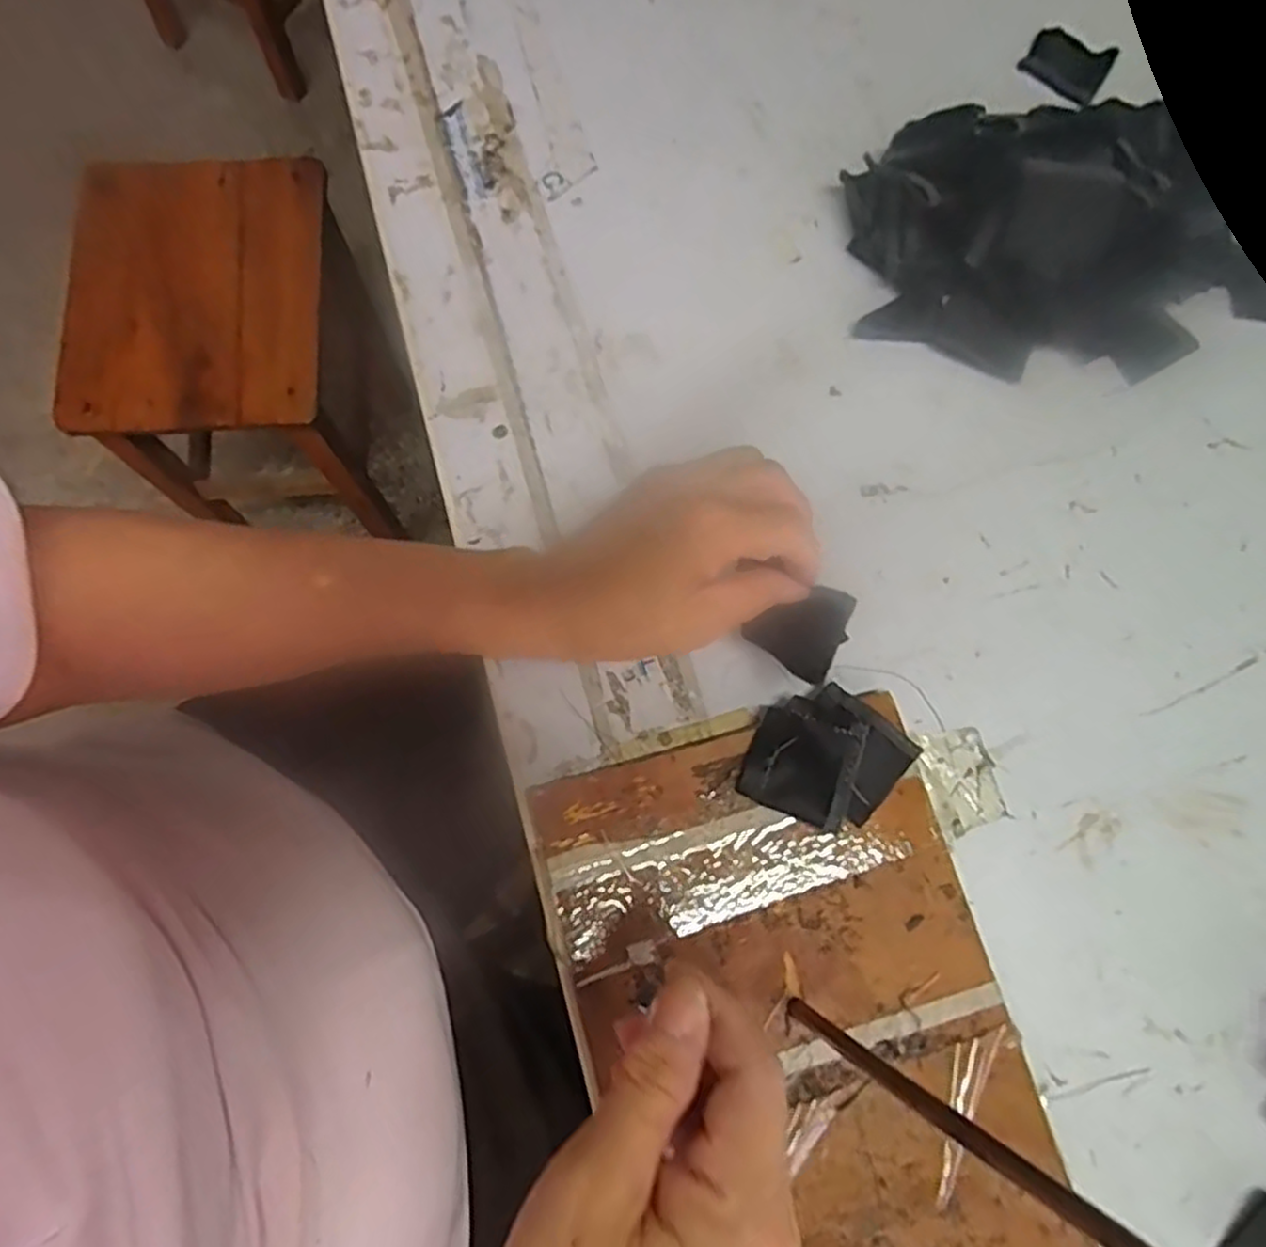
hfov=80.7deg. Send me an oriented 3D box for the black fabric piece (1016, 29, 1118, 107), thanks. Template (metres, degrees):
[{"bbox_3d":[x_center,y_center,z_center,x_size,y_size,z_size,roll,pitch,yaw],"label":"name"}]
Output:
[{"bbox_3d":[0.277,-0.358,0.477,0.050,0.005,0.049,33,76,7],"label":"black fabric piece"}]

